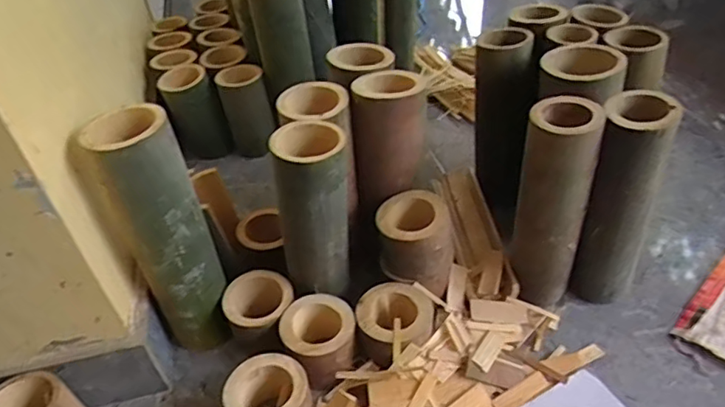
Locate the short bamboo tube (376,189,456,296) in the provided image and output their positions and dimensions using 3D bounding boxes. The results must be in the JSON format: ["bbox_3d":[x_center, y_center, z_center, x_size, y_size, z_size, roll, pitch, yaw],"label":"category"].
[{"bbox_3d":[0.071,0.052,0.740,0.095,0.111,0.090,0,41,7],"label":"short bamboo tube"}]

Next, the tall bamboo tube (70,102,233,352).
[{"bbox_3d":[-0.234,0.041,0.683,0.097,0.306,0.113,-25,44,-21],"label":"tall bamboo tube"}]

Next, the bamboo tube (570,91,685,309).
[{"bbox_3d":[0.326,0.001,0.715,0.086,0.279,0.097,10,43,18],"label":"bamboo tube"}]

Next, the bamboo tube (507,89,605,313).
[{"bbox_3d":[0.237,0.009,0.708,0.082,0.276,0.081,7,42,14],"label":"bamboo tube"}]

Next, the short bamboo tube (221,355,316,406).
[{"bbox_3d":[-0.105,0.227,0.643,0.092,0.076,0.086,-3,41,3],"label":"short bamboo tube"}]

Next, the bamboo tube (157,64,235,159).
[{"bbox_3d":[-0.311,-0.166,1.055,0.092,0.157,0.084,-22,43,-18],"label":"bamboo tube"}]

